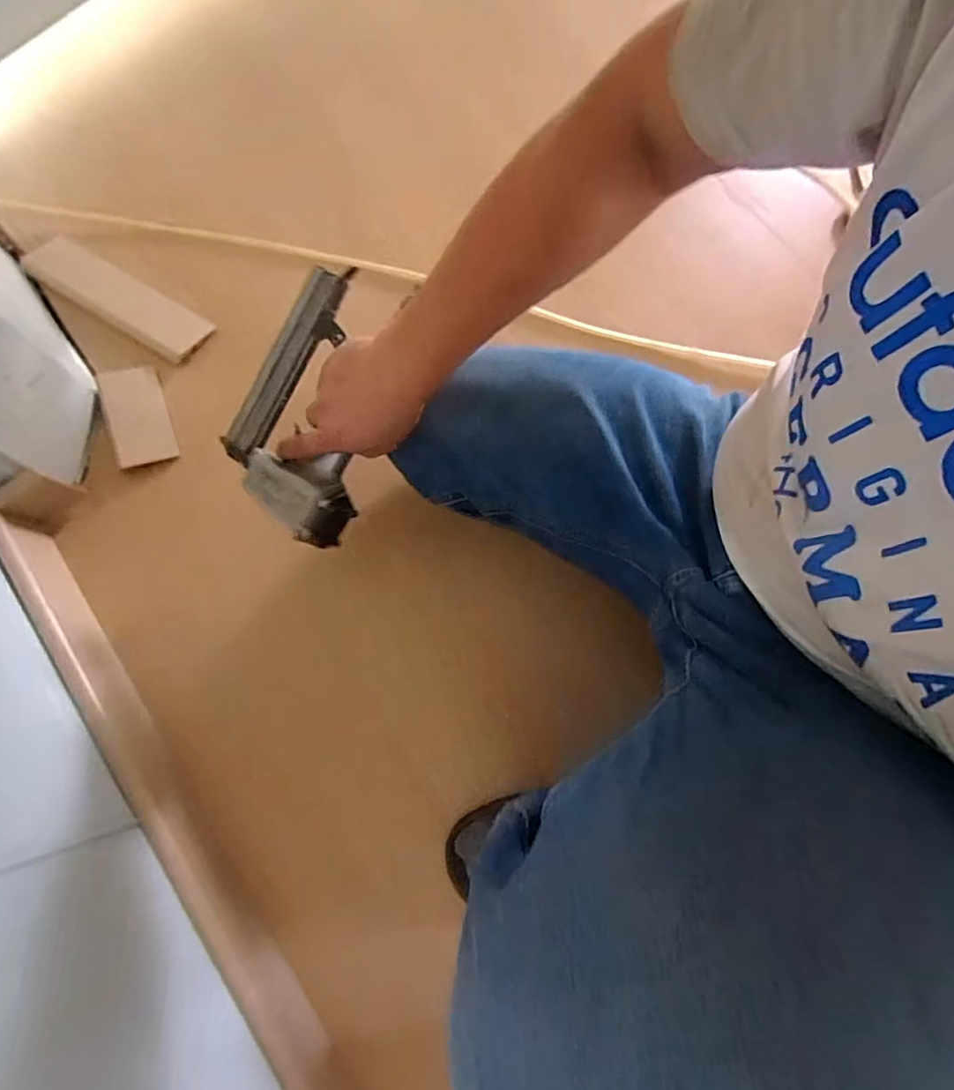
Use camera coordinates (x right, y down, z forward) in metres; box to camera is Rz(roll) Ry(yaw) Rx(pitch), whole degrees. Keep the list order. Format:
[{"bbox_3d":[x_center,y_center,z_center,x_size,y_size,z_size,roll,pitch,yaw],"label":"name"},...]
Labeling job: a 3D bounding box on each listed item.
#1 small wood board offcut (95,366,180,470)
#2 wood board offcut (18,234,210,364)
[{"bbox_3d":[-0.410,-0.155,0.686,0.067,0.016,0.126,-21,75,-8],"label":"small wood board offcut"},{"bbox_3d":[-0.469,-0.321,0.725,0.268,0.014,0.070,31,75,7],"label":"wood board offcut"}]

